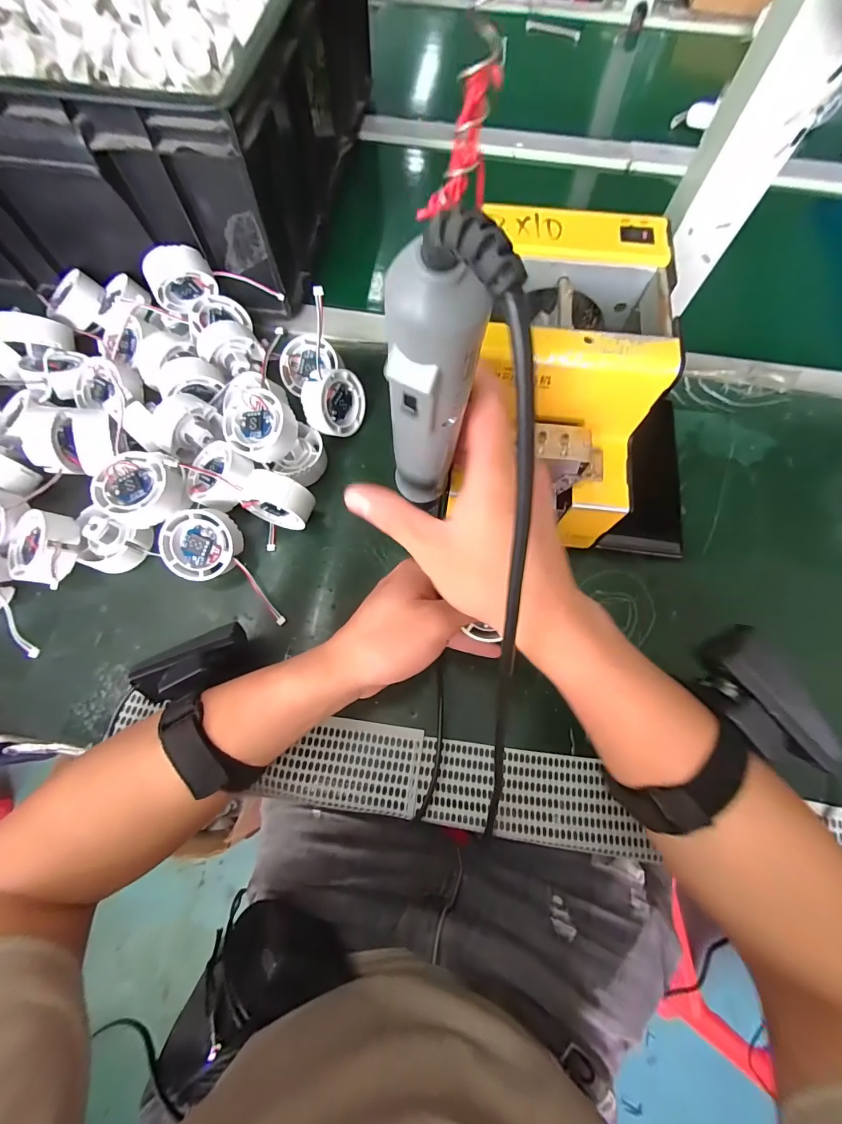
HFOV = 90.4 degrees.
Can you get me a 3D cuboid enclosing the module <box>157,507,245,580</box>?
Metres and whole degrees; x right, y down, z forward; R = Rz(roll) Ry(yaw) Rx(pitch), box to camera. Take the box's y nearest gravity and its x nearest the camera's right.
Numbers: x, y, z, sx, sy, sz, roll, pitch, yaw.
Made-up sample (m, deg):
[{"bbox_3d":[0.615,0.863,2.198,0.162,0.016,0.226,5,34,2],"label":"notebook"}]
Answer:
[{"bbox_3d":[-0.173,-0.013,0.331,0.053,0.023,0.055,0,97,-3],"label":"module"}]

